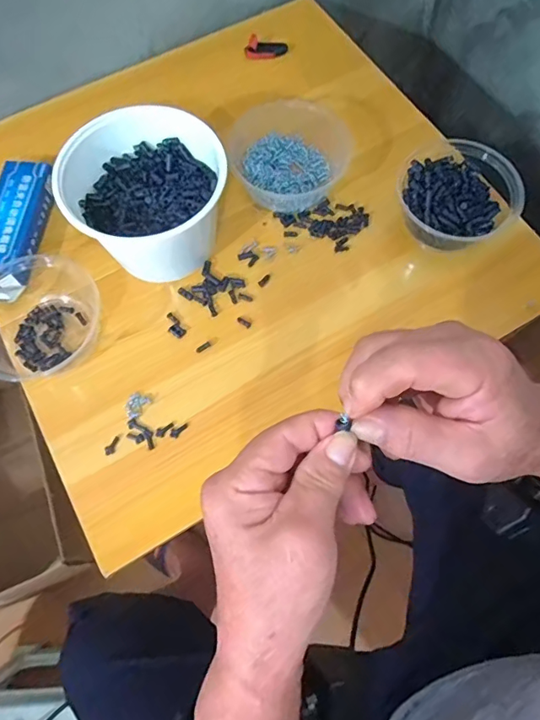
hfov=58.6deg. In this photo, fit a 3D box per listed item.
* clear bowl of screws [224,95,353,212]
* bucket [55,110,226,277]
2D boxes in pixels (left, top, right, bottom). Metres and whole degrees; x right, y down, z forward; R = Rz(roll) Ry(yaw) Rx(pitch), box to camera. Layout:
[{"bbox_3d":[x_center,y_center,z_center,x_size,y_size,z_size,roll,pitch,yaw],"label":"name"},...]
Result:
[{"bbox_3d":[0.020,-0.251,0.577,0.118,0.065,0.129,0,69,-1],"label":"clear bowl of screws"},{"bbox_3d":[-0.126,-0.176,0.520,0.154,0.112,0.143,0,69,-1],"label":"bucket"}]

